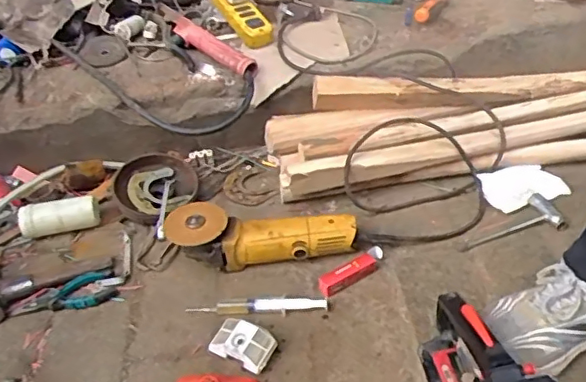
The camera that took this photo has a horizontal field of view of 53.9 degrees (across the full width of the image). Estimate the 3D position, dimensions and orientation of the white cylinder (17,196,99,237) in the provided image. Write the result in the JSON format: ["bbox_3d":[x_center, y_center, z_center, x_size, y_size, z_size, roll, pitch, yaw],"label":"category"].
[{"bbox_3d":[-0.391,0.040,0.966,0.128,0.052,0.041,-13,40,-8],"label":"white cylinder"}]

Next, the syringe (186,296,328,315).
[{"bbox_3d":[-0.052,0.160,0.799,0.195,0.015,0.021,-1,40,6],"label":"syringe"}]

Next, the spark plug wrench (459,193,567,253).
[{"bbox_3d":[0.338,0.060,0.873,0.166,0.028,0.071,-24,43,-21],"label":"spark plug wrench"}]

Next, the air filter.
[{"bbox_3d":[-0.063,0.197,0.741,0.084,0.038,0.055,17,45,25],"label":"air filter"}]

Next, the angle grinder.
[{"bbox_3d":[-0.044,0.069,0.863,0.273,0.088,0.087,-3,40,4],"label":"angle grinder"}]

